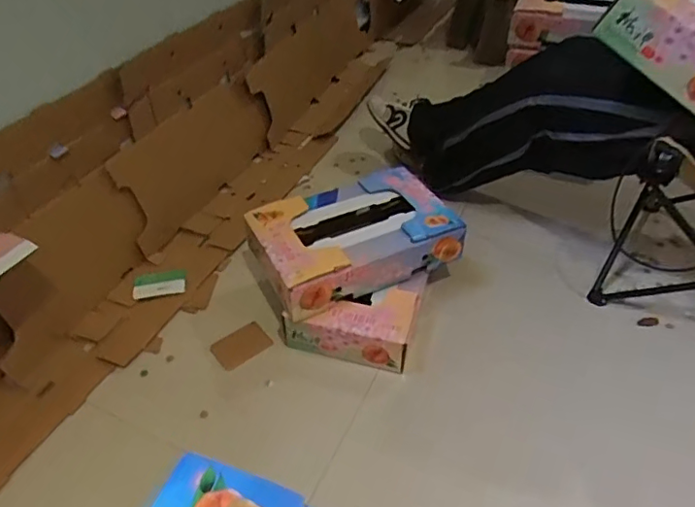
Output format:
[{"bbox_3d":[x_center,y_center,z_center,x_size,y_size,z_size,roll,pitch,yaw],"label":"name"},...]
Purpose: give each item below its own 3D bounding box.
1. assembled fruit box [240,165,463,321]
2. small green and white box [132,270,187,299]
[{"bbox_3d":[0.015,-0.043,1.190,0.409,0.111,0.246,-19,45,-19],"label":"assembled fruit box"},{"bbox_3d":[-0.434,0.071,1.280,0.118,0.021,0.064,-11,43,-11],"label":"small green and white box"}]

